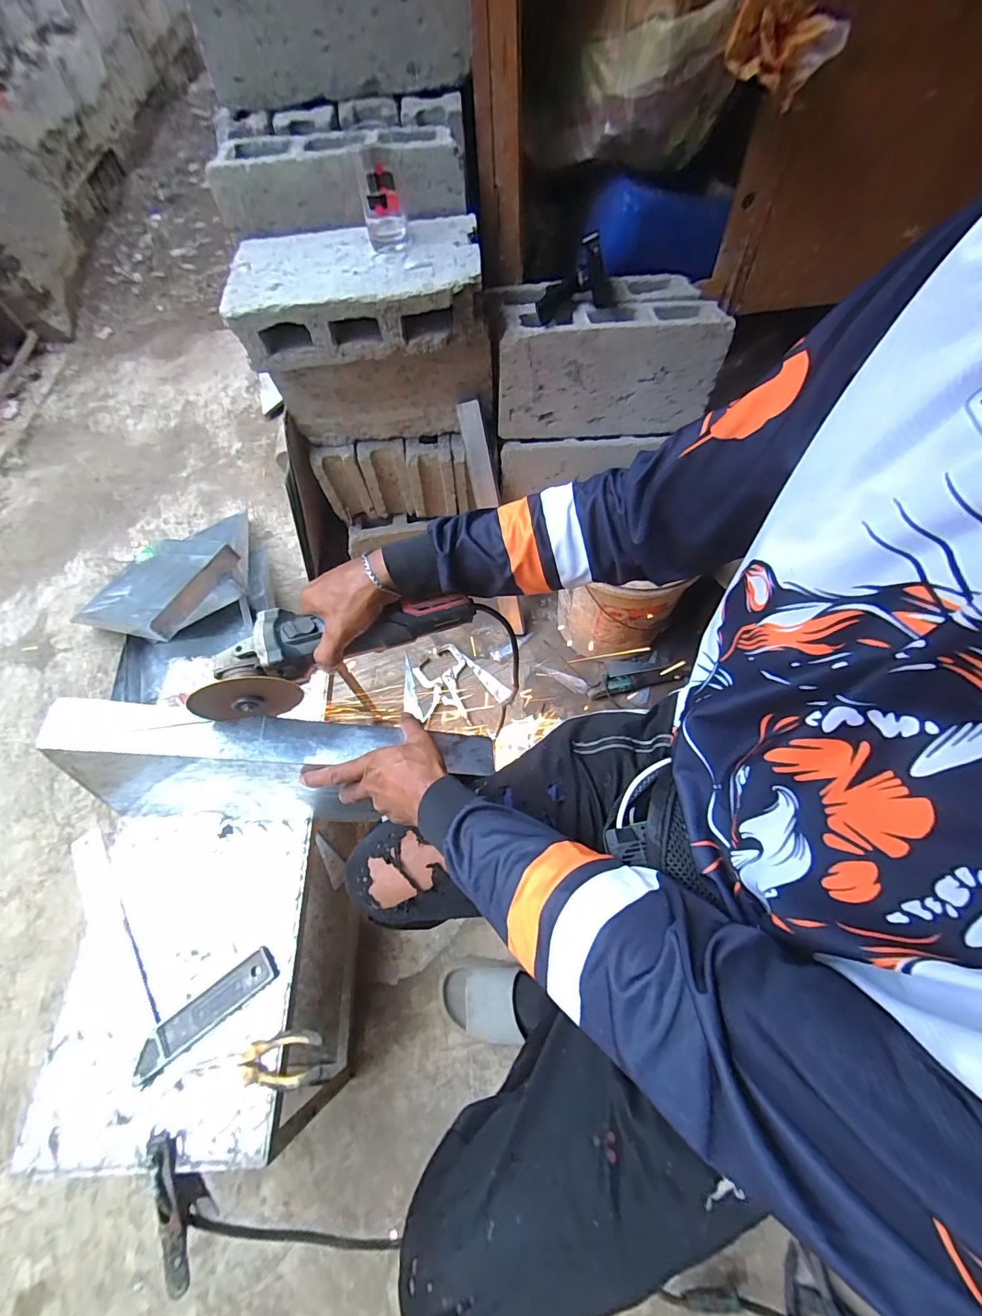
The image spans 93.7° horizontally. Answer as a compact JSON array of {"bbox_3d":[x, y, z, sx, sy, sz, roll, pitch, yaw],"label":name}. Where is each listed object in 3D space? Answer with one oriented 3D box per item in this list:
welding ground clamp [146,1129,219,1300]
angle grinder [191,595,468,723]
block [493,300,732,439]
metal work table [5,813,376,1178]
[{"bbox_3d":[-0.358,0.624,0.529,0.043,0.060,0.156,-13,89,-4],"label":"welding ground clamp"},{"bbox_3d":[-0.159,-0.012,0.482,0.280,0.077,0.072,-18,63,-6],"label":"angle grinder"},{"bbox_3d":[0.215,-0.546,0.873,0.399,0.190,0.114,-2,61,2],"label":"block"},{"bbox_3d":[-0.386,0.485,0.754,0.335,0.338,0.383,-2,63,1],"label":"metal work table"}]

